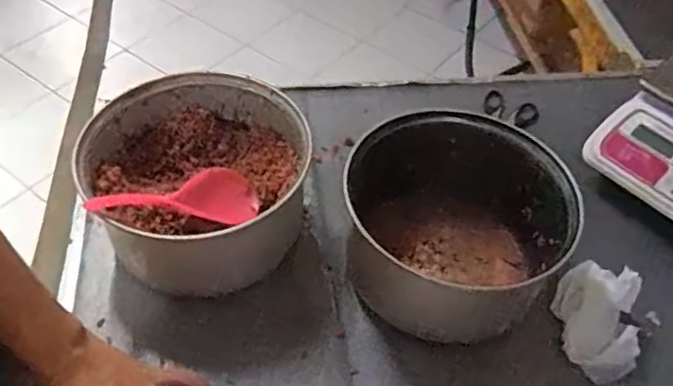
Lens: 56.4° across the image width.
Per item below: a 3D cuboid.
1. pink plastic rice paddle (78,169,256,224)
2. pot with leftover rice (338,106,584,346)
[{"bbox_3d":[-0.156,0.004,0.625,0.175,0.031,0.052,-1,41,-45],"label":"pink plastic rice paddle"},{"bbox_3d":[0.120,0.031,0.662,0.213,0.122,0.202,2,49,-2],"label":"pot with leftover rice"}]

